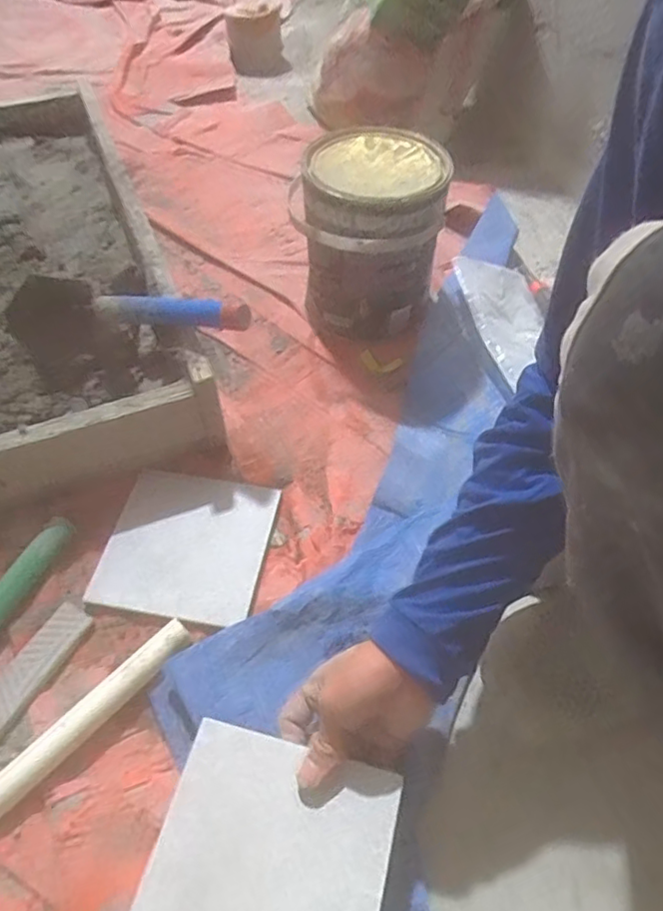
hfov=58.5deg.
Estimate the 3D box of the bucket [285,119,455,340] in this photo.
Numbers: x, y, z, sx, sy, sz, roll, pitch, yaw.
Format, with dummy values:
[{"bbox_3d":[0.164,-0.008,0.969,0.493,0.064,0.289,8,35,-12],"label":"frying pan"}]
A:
[{"bbox_3d":[0.043,-0.251,0.708,0.157,0.191,0.174,-7,55,-6],"label":"bucket"}]

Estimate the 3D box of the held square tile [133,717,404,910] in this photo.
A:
[{"bbox_3d":[-0.041,0.262,0.375,0.144,0.009,0.142,14,55,9],"label":"held square tile"}]

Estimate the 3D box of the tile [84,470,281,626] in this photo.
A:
[{"bbox_3d":[-0.134,0.081,0.562,0.142,0.017,0.145,9,54,5],"label":"tile"}]

